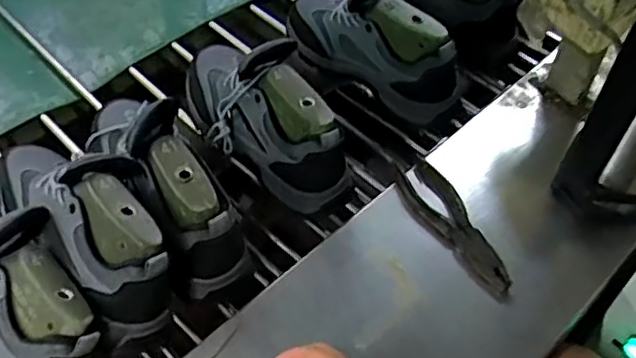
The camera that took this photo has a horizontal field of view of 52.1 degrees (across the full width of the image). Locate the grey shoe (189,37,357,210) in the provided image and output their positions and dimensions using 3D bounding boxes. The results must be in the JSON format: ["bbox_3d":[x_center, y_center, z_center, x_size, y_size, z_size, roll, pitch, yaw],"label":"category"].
[{"bbox_3d":[-0.070,-0.085,0.762,0.106,0.129,0.262,-25,58,-20],"label":"grey shoe"}]

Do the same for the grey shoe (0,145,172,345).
[{"bbox_3d":[-0.242,0.035,0.665,0.274,0.126,0.122,37,60,23],"label":"grey shoe"}]

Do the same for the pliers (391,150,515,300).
[{"bbox_3d":[0.147,0.046,0.697,0.054,0.021,0.183,-25,52,-19],"label":"pliers"}]

